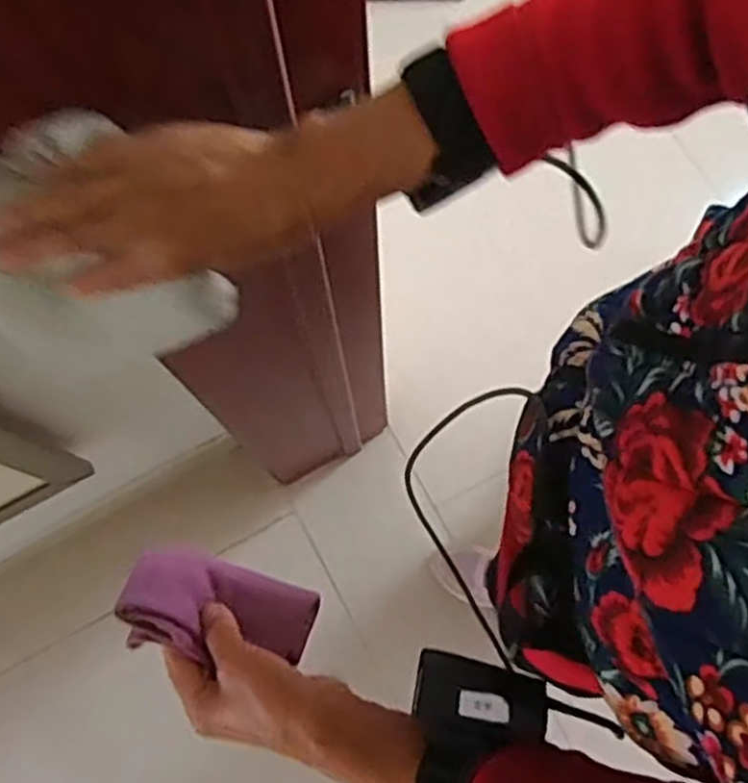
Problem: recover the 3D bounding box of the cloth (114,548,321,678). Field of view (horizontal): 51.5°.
[{"bbox_3d":[-0.101,0.147,0.506,0.121,0.035,0.068,23,43,-12],"label":"cloth"}]

